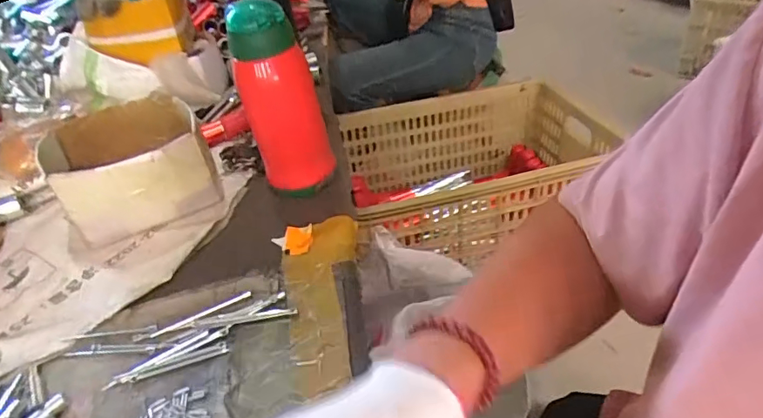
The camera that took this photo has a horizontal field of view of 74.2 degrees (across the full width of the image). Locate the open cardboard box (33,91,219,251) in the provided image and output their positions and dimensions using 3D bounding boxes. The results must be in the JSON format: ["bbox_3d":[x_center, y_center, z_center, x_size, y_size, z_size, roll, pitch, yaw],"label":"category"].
[{"bbox_3d":[-0.290,-0.056,0.596,0.148,0.101,0.185,-21,39,-19],"label":"open cardboard box"}]

